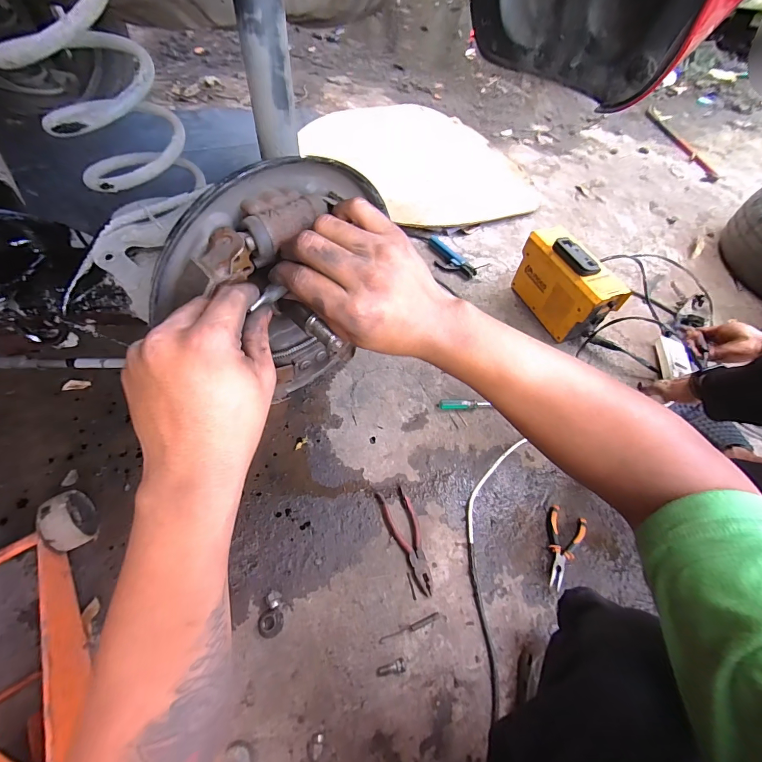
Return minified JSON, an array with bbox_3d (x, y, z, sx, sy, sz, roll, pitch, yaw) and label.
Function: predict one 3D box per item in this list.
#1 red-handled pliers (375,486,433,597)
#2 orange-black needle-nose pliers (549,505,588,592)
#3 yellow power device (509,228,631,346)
[{"bbox_3d":[0.053,0.296,0.685,0.059,0.009,0.193,-17,59,-14],"label":"red-handled pliers"},{"bbox_3d":[0.347,0.318,0.692,0.068,0.018,0.149,25,59,13],"label":"orange-black needle-nose pliers"},{"bbox_3d":[0.497,-0.264,0.992,0.113,0.192,0.279,-17,59,-14],"label":"yellow power device"}]

